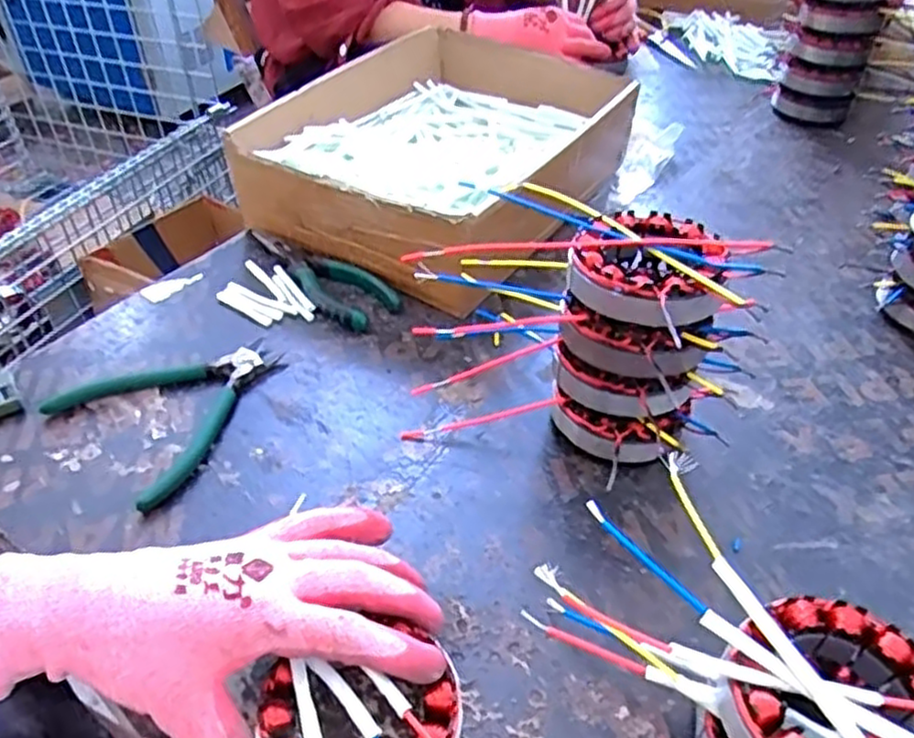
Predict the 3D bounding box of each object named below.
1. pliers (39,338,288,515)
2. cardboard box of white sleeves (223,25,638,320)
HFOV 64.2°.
[{"bbox_3d":[-0.180,0.018,0.483,0.118,0.012,0.135,30,50,29],"label":"pliers"},{"bbox_3d":[-0.003,-0.207,0.677,0.254,0.106,0.359,21,46,22],"label":"cardboard box of white sleeves"}]

